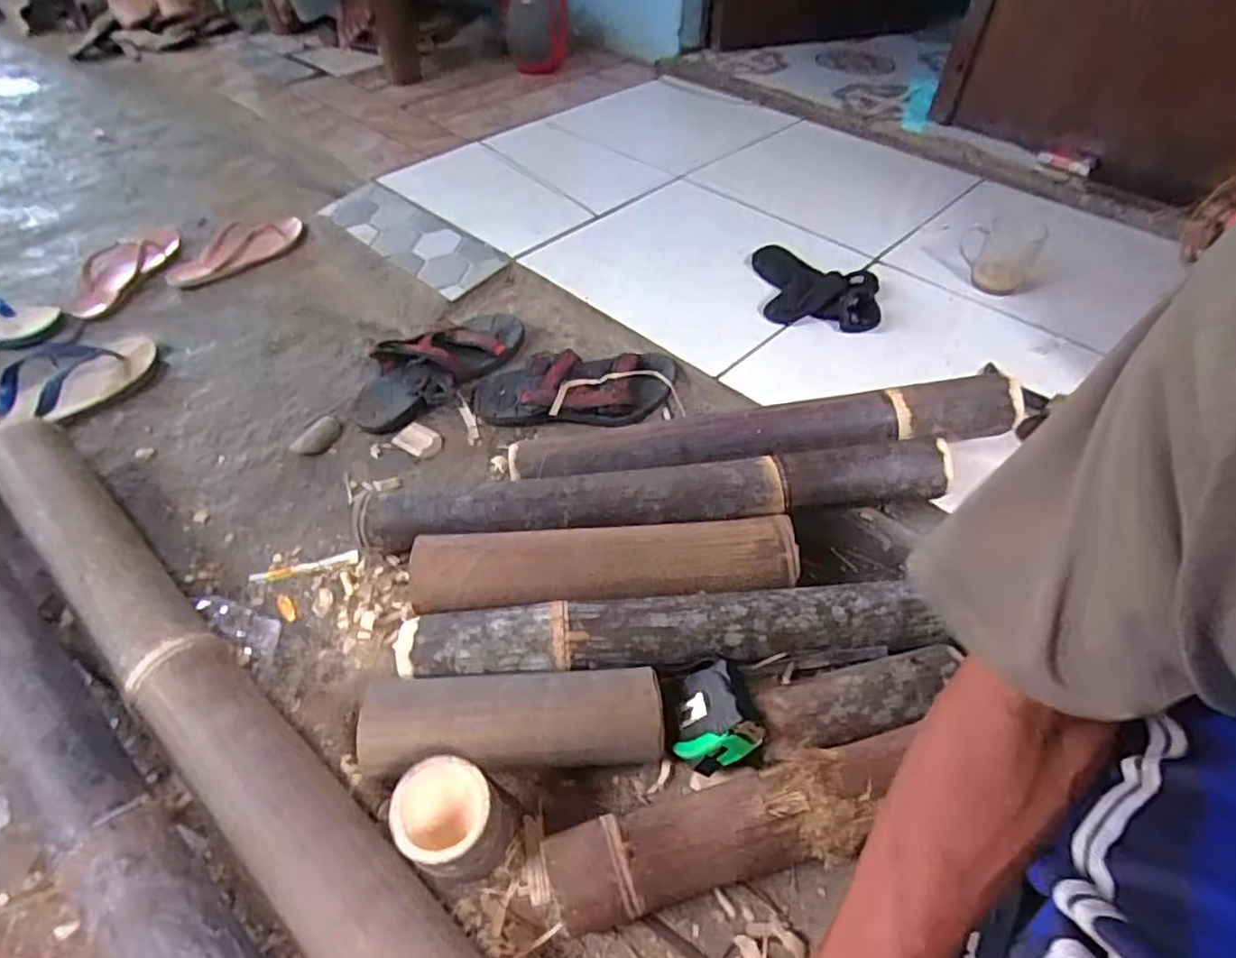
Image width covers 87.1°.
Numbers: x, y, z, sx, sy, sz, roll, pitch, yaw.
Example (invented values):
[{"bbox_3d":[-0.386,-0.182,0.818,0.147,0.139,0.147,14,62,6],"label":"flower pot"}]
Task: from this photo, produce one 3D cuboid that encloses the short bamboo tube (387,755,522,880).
[{"bbox_3d":[-0.123,0.262,0.495,0.076,0.094,0.071,-6,47,-7],"label":"short bamboo tube"}]

